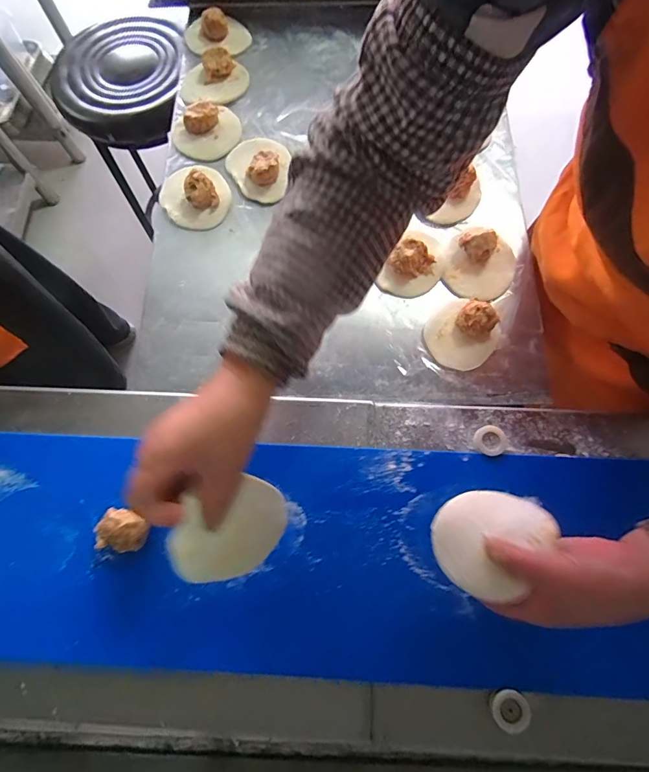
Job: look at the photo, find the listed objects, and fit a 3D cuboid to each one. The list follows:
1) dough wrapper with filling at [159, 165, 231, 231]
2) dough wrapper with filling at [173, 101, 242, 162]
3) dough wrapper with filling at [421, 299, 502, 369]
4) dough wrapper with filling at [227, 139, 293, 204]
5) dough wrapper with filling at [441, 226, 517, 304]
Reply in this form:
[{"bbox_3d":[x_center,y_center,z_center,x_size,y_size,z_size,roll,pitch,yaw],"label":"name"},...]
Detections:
[{"bbox_3d":[-0.173,-0.257,0.545,0.090,0.035,0.101,-21,73,-5],"label":"dough wrapper with filling"},{"bbox_3d":[-0.167,-0.360,0.573,0.094,0.030,0.082,-3,72,1],"label":"dough wrapper with filling"},{"bbox_3d":[0.159,-0.063,0.475,0.077,0.036,0.081,-1,72,2],"label":"dough wrapper with filling"},{"bbox_3d":[-0.093,-0.301,0.558,0.084,0.028,0.099,9,73,5],"label":"dough wrapper with filling"},{"bbox_3d":[0.189,-0.153,0.499,0.087,0.039,0.096,5,73,4],"label":"dough wrapper with filling"}]

